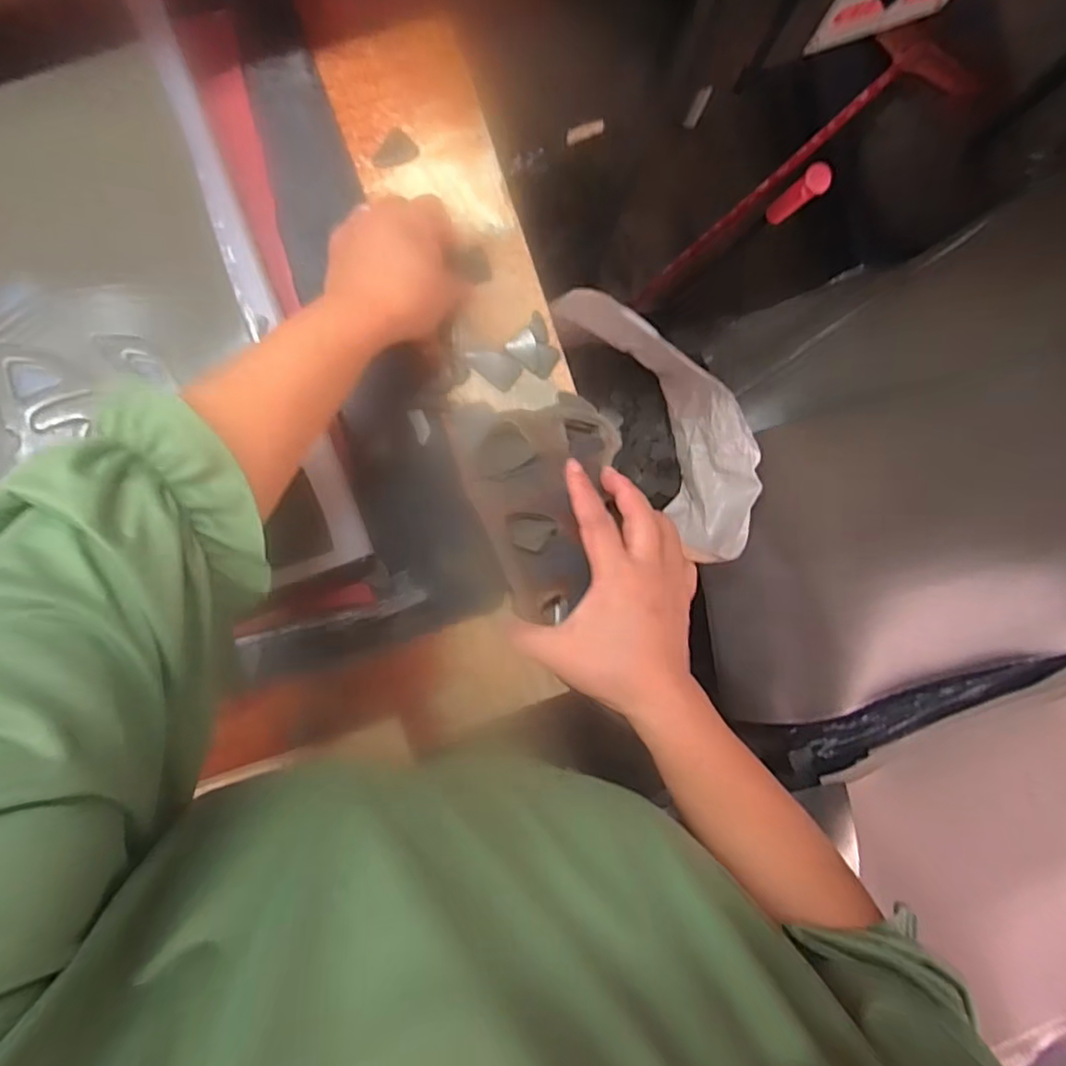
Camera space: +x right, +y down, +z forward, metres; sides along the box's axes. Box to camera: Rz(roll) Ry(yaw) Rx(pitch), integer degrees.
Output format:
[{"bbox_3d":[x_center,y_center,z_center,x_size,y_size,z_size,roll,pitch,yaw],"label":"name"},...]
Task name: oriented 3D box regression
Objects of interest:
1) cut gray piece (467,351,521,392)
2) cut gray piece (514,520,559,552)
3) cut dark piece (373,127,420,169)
[{"bbox_3d":[-0.028,-0.122,0.437,0.038,0.004,0.022,36,88,-2],"label":"cut gray piece"},{"bbox_3d":[0.001,0.001,0.390,0.029,0.004,0.021,2,71,-12],"label":"cut gray piece"},{"bbox_3d":[-0.099,-0.272,0.428,0.025,0.007,0.030,43,88,-2],"label":"cut dark piece"}]

